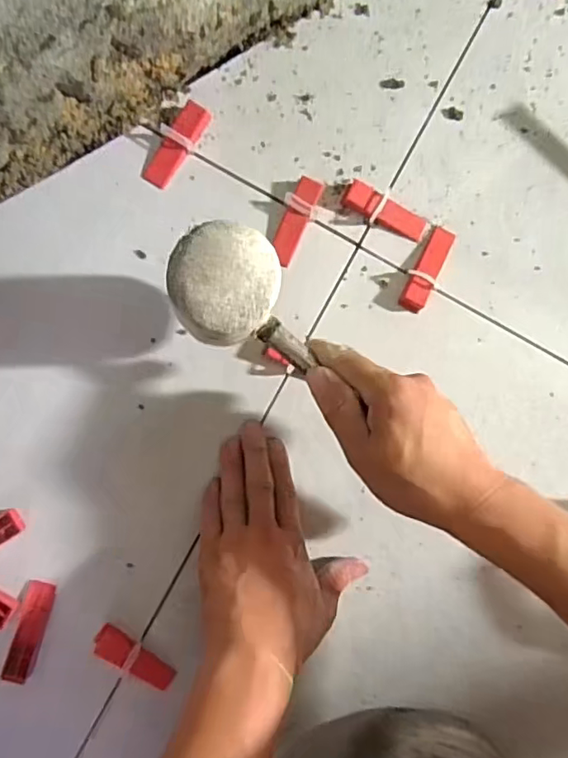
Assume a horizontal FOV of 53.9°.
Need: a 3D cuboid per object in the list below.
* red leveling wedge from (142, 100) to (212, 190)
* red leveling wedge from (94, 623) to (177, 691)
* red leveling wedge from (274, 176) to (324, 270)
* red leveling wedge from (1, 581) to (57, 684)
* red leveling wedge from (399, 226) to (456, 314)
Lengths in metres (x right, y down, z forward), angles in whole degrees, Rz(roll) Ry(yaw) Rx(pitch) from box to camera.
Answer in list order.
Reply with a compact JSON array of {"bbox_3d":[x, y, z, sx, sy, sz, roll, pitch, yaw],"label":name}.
[{"bbox_3d":[-0.088,-0.192,0.458,0.023,0.012,0.073,33,88,-1],"label":"red leveling wedge"},{"bbox_3d":[-0.118,0.221,0.441,0.068,0.011,0.022,33,88,-1],"label":"red leveling wedge"},{"bbox_3d":[0.010,-0.132,0.460,0.020,0.014,0.075,25,88,-1],"label":"red leveling wedge"},{"bbox_3d":[-0.200,0.197,0.438,0.021,0.011,0.071,13,74,-2],"label":"red leveling wedge"},{"bbox_3d":[0.120,-0.092,0.465,0.022,0.010,0.074,27,88,-1],"label":"red leveling wedge"}]

